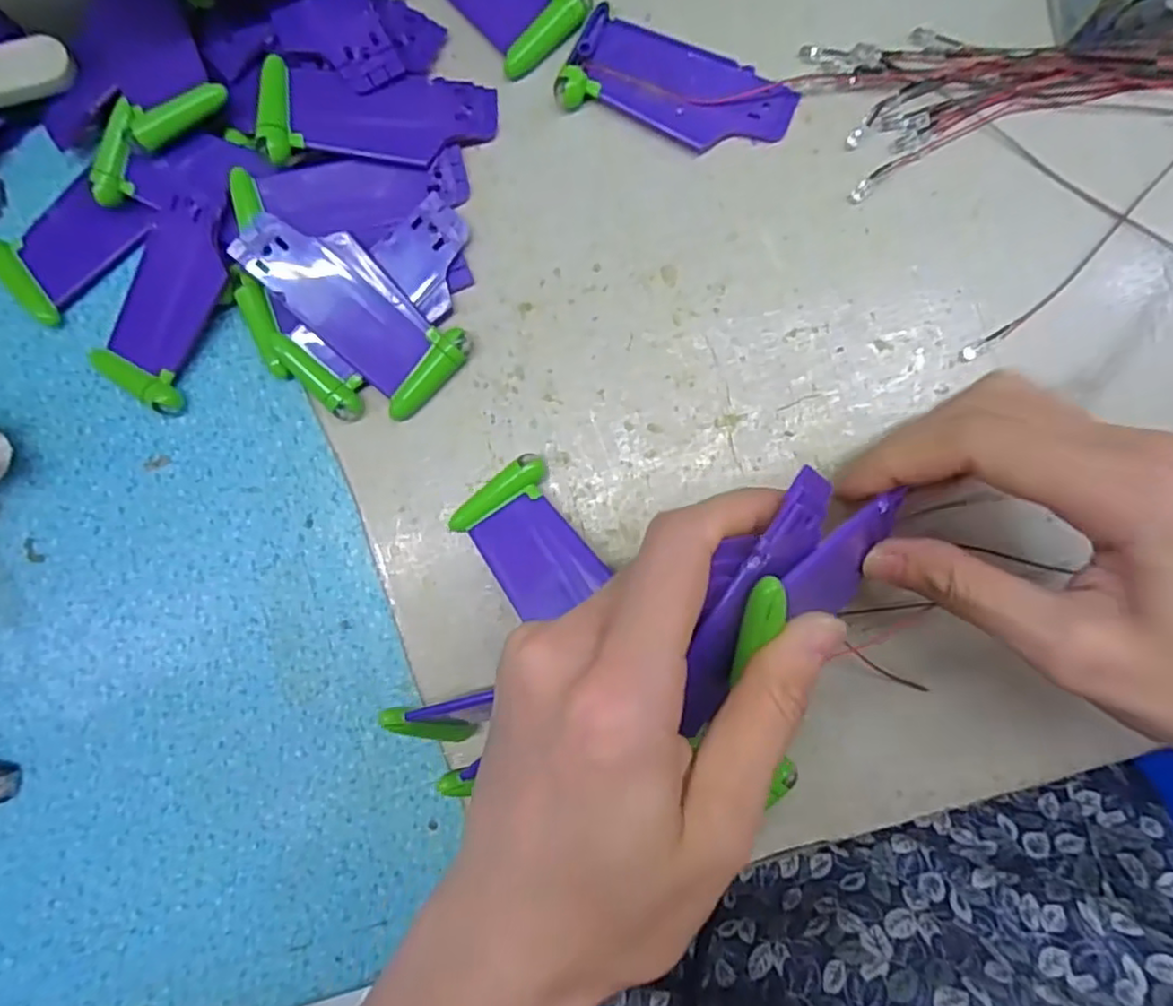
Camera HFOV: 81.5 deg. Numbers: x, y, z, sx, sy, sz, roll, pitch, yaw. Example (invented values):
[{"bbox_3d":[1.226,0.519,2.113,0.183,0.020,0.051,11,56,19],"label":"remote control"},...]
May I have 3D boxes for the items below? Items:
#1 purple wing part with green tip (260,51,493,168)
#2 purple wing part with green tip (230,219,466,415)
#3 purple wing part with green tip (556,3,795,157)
[{"bbox_3d":[-0.081,-0.153,0.268,0.090,0.007,0.040,-4,89,-9],"label":"purple wing part with green tip"},{"bbox_3d":[-0.092,-0.076,0.265,0.090,0.008,0.039,39,92,-9],"label":"purple wing part with green tip"},{"bbox_3d":[0.036,-0.163,0.269,0.088,0.009,0.039,23,91,5],"label":"purple wing part with green tip"}]

